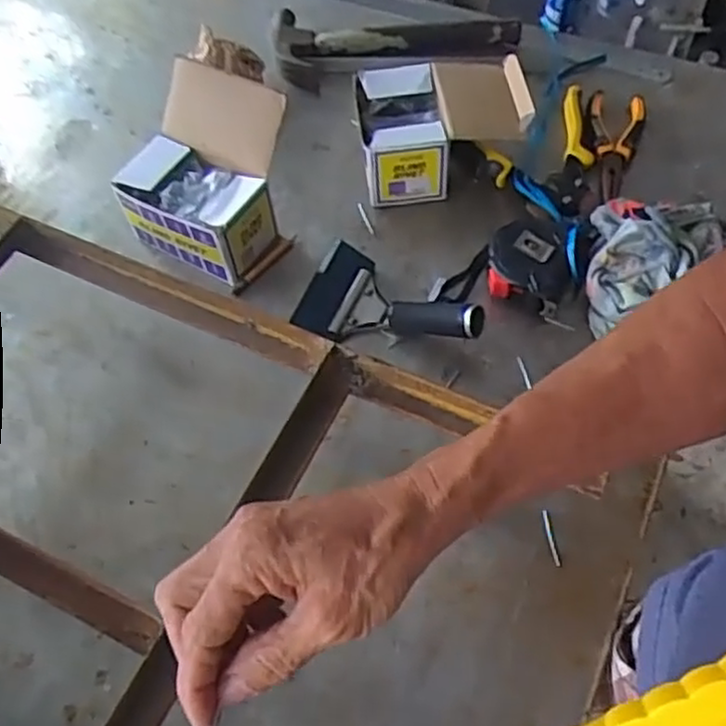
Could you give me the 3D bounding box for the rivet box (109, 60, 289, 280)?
[{"bbox_3d":[-0.149,-0.177,0.701,0.134,0.145,0.140,22,64,15],"label":"rivet box"}]

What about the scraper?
[{"bbox_3d":[0.021,-0.053,0.679,0.196,0.052,0.094,15,60,34],"label":"scraper"}]

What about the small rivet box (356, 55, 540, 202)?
[{"bbox_3d":[0.079,-0.241,0.749,0.170,0.074,0.119,-7,60,-2],"label":"small rivet box"}]

